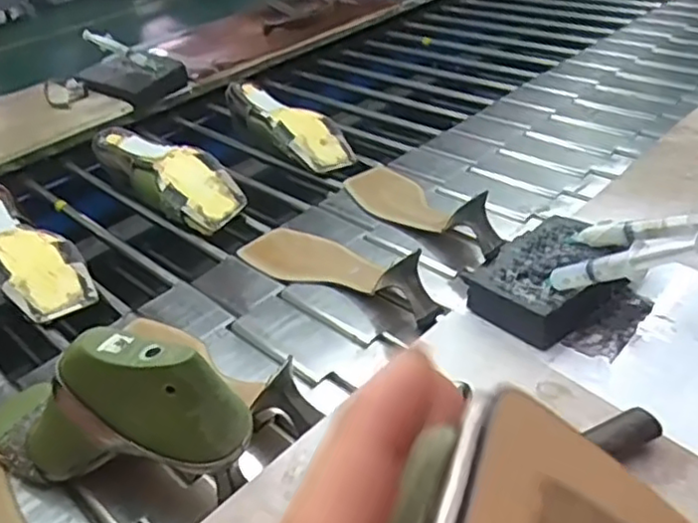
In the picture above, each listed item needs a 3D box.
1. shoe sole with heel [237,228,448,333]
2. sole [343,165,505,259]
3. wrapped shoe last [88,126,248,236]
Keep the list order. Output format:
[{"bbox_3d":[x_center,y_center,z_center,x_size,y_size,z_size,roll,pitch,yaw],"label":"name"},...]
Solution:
[{"bbox_3d":[-0.006,-0.010,0.691,0.248,0.058,0.080,18,42,32],"label":"shoe sole with heel"},{"bbox_3d":[0.071,-0.075,0.770,0.083,0.057,0.257,-18,36,-15],"label":"sole"},{"bbox_3d":[-0.229,-0.110,0.863,0.236,0.072,0.080,24,45,37],"label":"wrapped shoe last"}]

